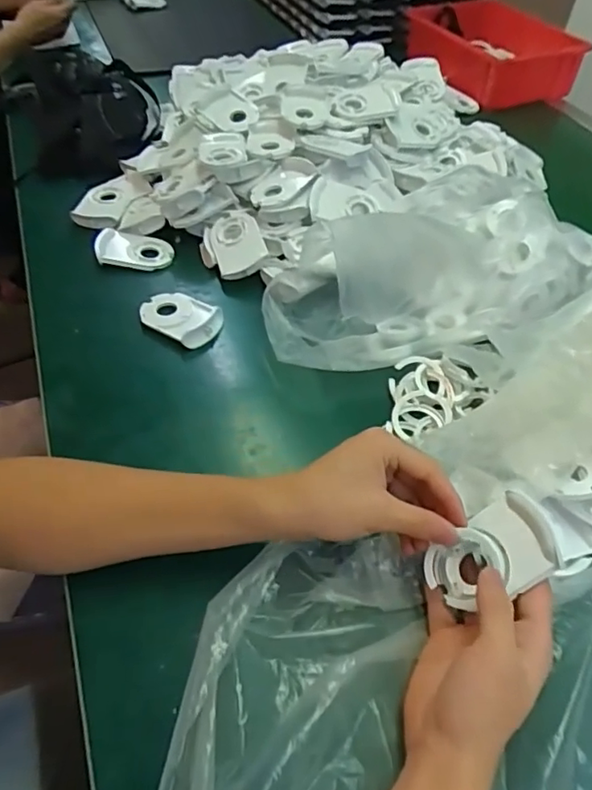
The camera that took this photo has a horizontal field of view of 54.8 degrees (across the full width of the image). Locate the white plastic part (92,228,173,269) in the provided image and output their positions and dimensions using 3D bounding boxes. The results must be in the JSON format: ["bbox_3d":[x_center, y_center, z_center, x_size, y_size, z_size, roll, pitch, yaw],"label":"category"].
[{"bbox_3d":[-0.186,-0.166,0.653,0.085,0.018,0.051,6,48,2],"label":"white plastic part"}]

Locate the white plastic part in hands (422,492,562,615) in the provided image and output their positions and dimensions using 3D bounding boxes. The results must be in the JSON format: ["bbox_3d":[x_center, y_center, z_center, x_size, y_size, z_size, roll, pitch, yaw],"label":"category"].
[{"bbox_3d":[0.125,0.104,0.372,0.082,0.018,0.055,-42,48,20],"label":"white plastic part in hands"}]

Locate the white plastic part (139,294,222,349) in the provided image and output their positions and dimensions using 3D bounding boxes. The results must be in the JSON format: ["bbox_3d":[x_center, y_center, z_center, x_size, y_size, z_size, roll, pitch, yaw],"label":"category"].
[{"bbox_3d":[-0.118,-0.081,0.584,0.082,0.018,0.058,30,53,21],"label":"white plastic part"}]

